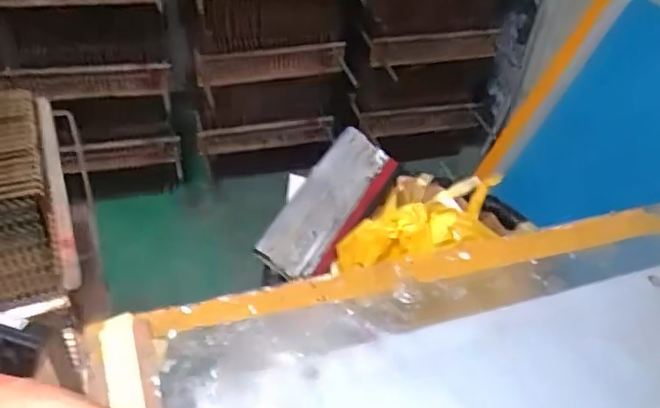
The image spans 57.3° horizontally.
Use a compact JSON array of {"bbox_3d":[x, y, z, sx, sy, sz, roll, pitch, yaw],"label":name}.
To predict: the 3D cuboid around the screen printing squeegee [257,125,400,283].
[{"bbox_3d":[-0.001,0.000,1.049,0.119,0.035,0.332,38,54,-3],"label":"screen printing squeegee"}]

